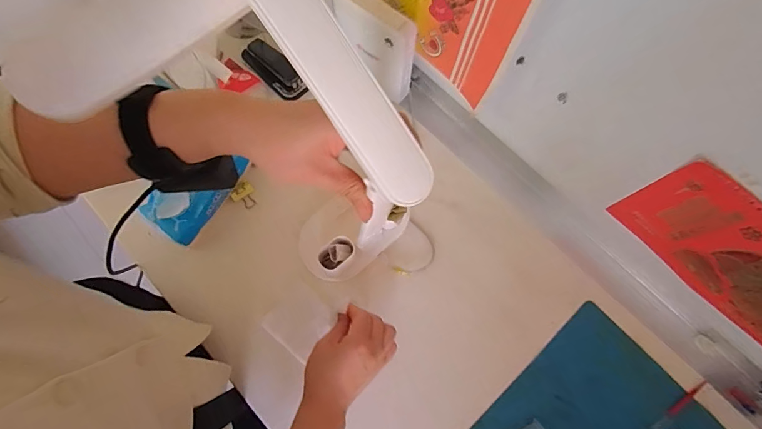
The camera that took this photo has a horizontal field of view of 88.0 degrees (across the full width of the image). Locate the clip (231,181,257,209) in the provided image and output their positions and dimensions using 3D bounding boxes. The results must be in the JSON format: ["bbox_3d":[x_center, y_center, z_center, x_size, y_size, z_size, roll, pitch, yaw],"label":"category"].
[{"bbox_3d":[-0.199,-0.027,0.579,0.032,0.016,0.033,-42,79,-14],"label":"clip"}]

